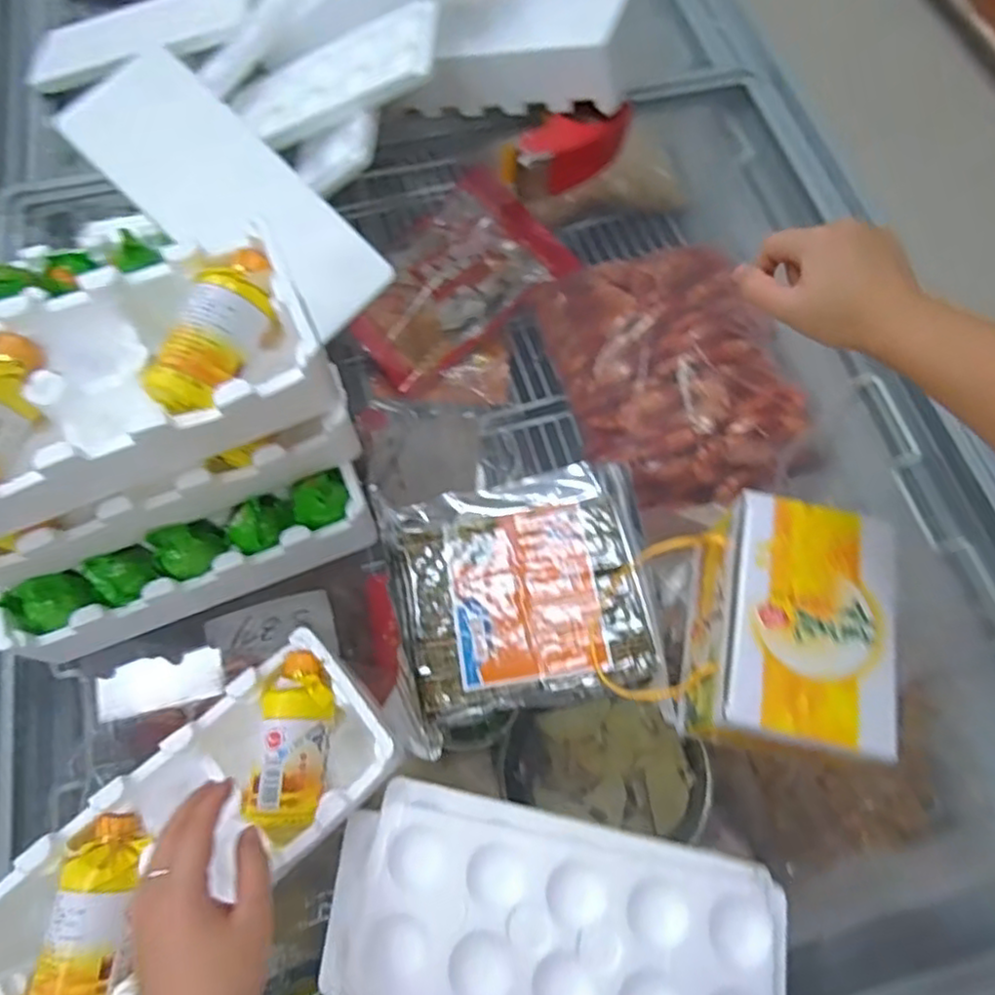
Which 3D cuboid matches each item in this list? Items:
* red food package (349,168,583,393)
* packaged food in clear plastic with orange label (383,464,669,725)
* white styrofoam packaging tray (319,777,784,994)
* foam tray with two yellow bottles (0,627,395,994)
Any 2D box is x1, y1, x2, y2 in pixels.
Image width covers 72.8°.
[{"bbox_3d":[-0.073,-0.312,0.968,0.324,0.055,0.213,-42,88,-14],"label":"red food package"},{"bbox_3d":[0.028,0.072,0.575,0.217,0.034,0.203,-13,68,-6],"label":"packaged food in clear plastic with orange label"},{"bbox_3d":[0.037,0.291,0.466,0.302,0.032,0.138,10,67,3],"label":"white styrofoam packaging tray"},{"bbox_3d":[-0.212,0.238,0.480,0.289,0.074,0.125,-38,72,-16],"label":"foam tray with two yellow bottles"}]

